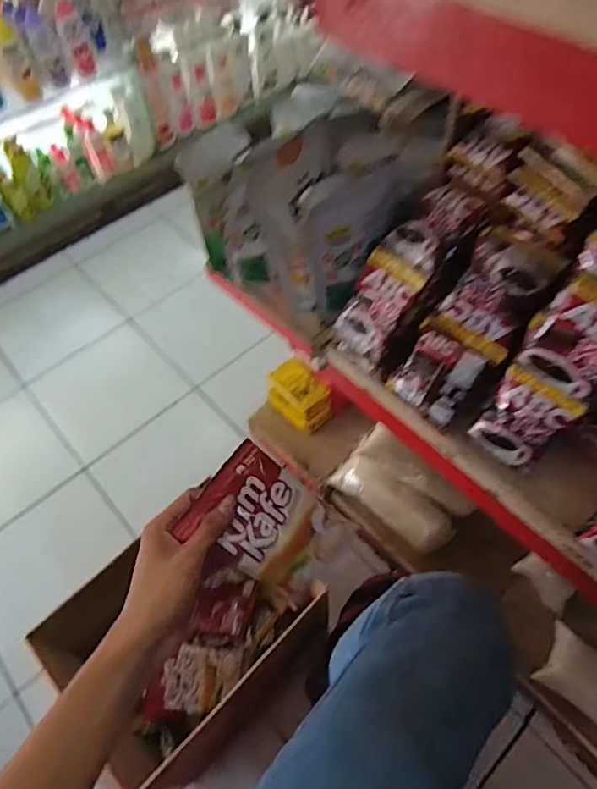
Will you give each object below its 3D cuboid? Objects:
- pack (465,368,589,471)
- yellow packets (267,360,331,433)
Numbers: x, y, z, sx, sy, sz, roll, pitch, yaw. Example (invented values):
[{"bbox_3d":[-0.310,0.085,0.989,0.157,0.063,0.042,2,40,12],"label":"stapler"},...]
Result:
[{"bbox_3d":[0.213,0.027,0.487,0.068,0.086,0.019,37,37,22],"label":"pack"},{"bbox_3d":[-0.001,0.000,1.024,0.081,0.084,0.132,-40,63,-20],"label":"yellow packets"}]

